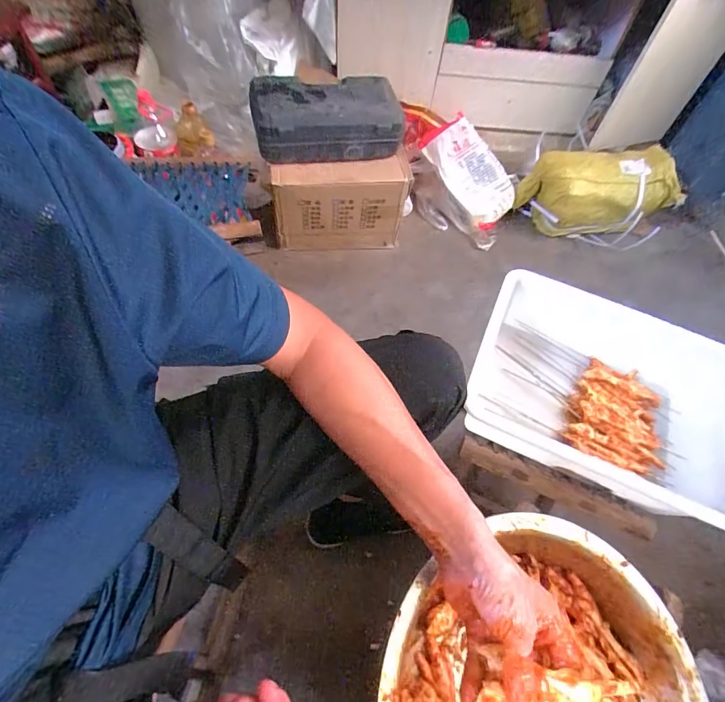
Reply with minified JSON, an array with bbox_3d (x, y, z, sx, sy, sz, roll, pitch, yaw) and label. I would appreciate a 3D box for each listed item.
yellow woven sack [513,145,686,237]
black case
[{"bbox_3d":[0.663,-0.452,1.144,0.401,0.217,0.172,13,58,4],"label":"yellow woven sack"},{"bbox_3d":[-0.077,-0.530,0.920,0.334,0.150,0.123,-4,58,-7],"label":"black case"}]

